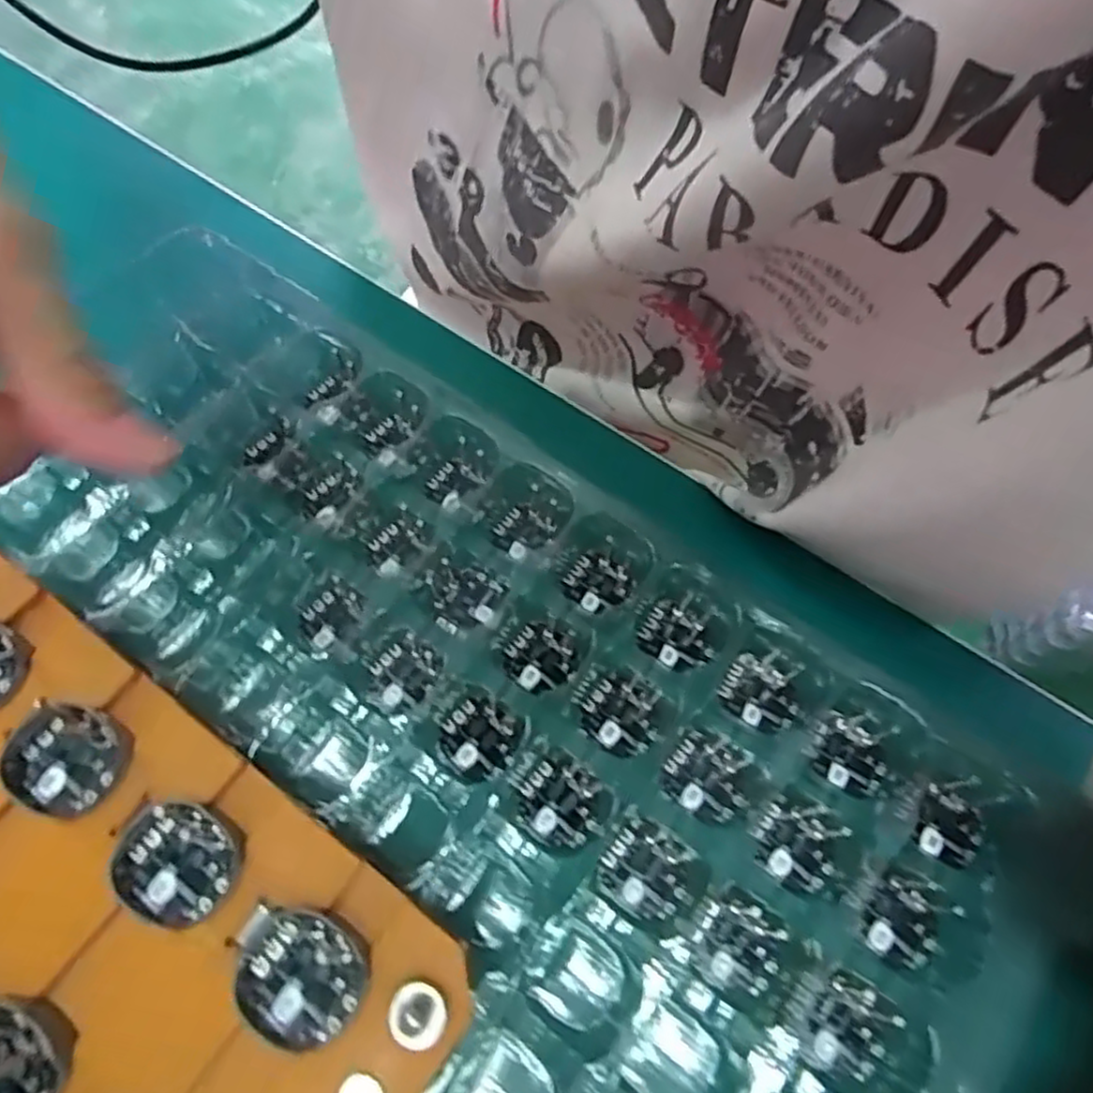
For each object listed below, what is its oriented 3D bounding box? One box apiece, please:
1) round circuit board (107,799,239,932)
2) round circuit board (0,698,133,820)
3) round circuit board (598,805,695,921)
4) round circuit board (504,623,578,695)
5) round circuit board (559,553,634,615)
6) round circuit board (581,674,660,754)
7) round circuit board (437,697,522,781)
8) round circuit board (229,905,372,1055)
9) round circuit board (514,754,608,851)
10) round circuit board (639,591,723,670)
[{"bbox_3d":[-0.089,0.076,0.173,0.029,0.005,0.024,26,68,12],"label":"round circuit board"},{"bbox_3d":[-0.123,0.054,0.182,0.031,0.006,0.026,11,65,6],"label":"round circuit board"},{"bbox_3d":[0.029,0.095,0.211,0.026,0.004,0.025,0,64,0],"label":"round circuit board"},{"bbox_3d":[-0.002,0.036,0.236,0.023,0.004,0.023,0,64,0],"label":"round circuit board"},{"bbox_3d":[0.017,0.012,0.246,0.022,0.004,0.020,0,64,0],"label":"round circuit board"},{"bbox_3d":[0.023,0.052,0.229,0.023,0.004,0.025,0,64,0],"label":"round circuit board"},{"bbox_3d":[-0.022,0.060,0.225,0.024,0.004,0.025,0,64,0],"label":"round circuit board"},{"bbox_3d":[-0.058,0.097,0.164,0.032,0.005,0.025,20,66,10],"label":"round circuit board"},{"bbox_3d":[0.004,0.078,0.218,0.025,0.004,0.025,0,64,0],"label":"round circuit board"},{"bbox_3d":[0.045,0.028,0.239,0.027,0.004,0.024,-17,66,-8],"label":"round circuit board"}]

